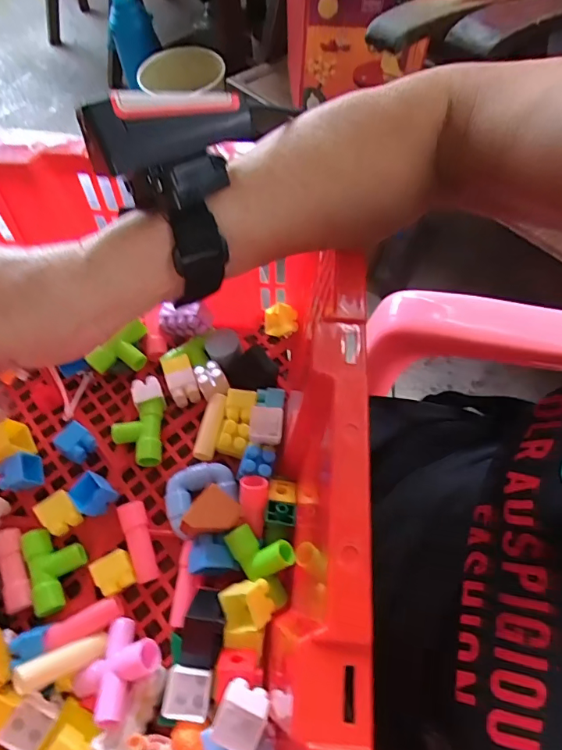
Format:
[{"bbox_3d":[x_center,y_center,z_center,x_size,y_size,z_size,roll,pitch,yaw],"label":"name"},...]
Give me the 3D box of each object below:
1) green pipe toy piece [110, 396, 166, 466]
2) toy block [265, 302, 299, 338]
[{"bbox_3d":[-0.115,0.048,0.380,0.041,0.019,0.054,-2,60,2],"label":"green pipe toy piece"},{"bbox_3d":[-0.001,-0.051,0.428,0.032,0.022,0.025,8,61,8],"label":"toy block"}]

